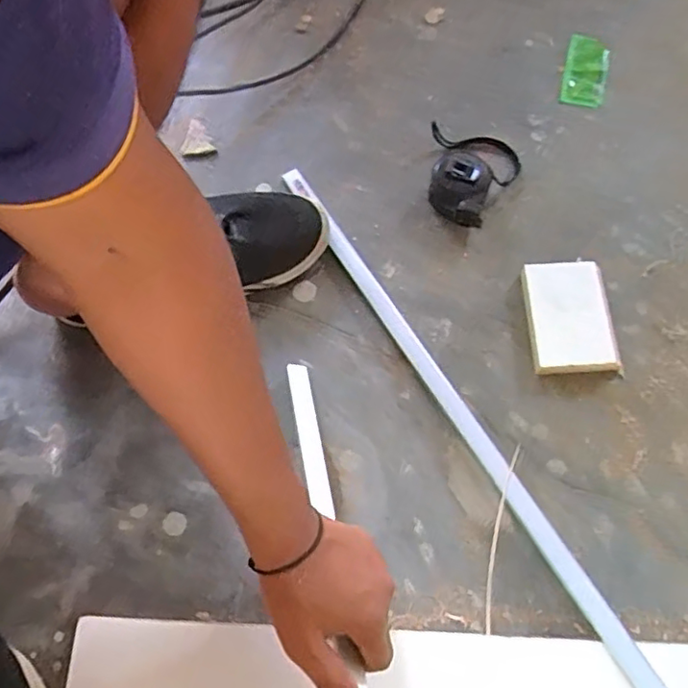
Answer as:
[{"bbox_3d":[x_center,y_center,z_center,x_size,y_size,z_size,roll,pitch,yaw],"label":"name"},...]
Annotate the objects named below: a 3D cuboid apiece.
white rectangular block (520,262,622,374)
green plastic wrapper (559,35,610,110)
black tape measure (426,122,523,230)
[{"bbox_3d":[0.199,-0.025,0.547,0.069,0.026,0.102,-6,69,0],"label":"white rectangular block"},{"bbox_3d":[0.255,-0.290,0.647,0.044,0.018,0.086,13,70,7],"label":"green plastic wrapper"},{"bbox_3d":[0.129,-0.173,0.604,0.090,0.038,0.117,7,69,6],"label":"black tape measure"}]

